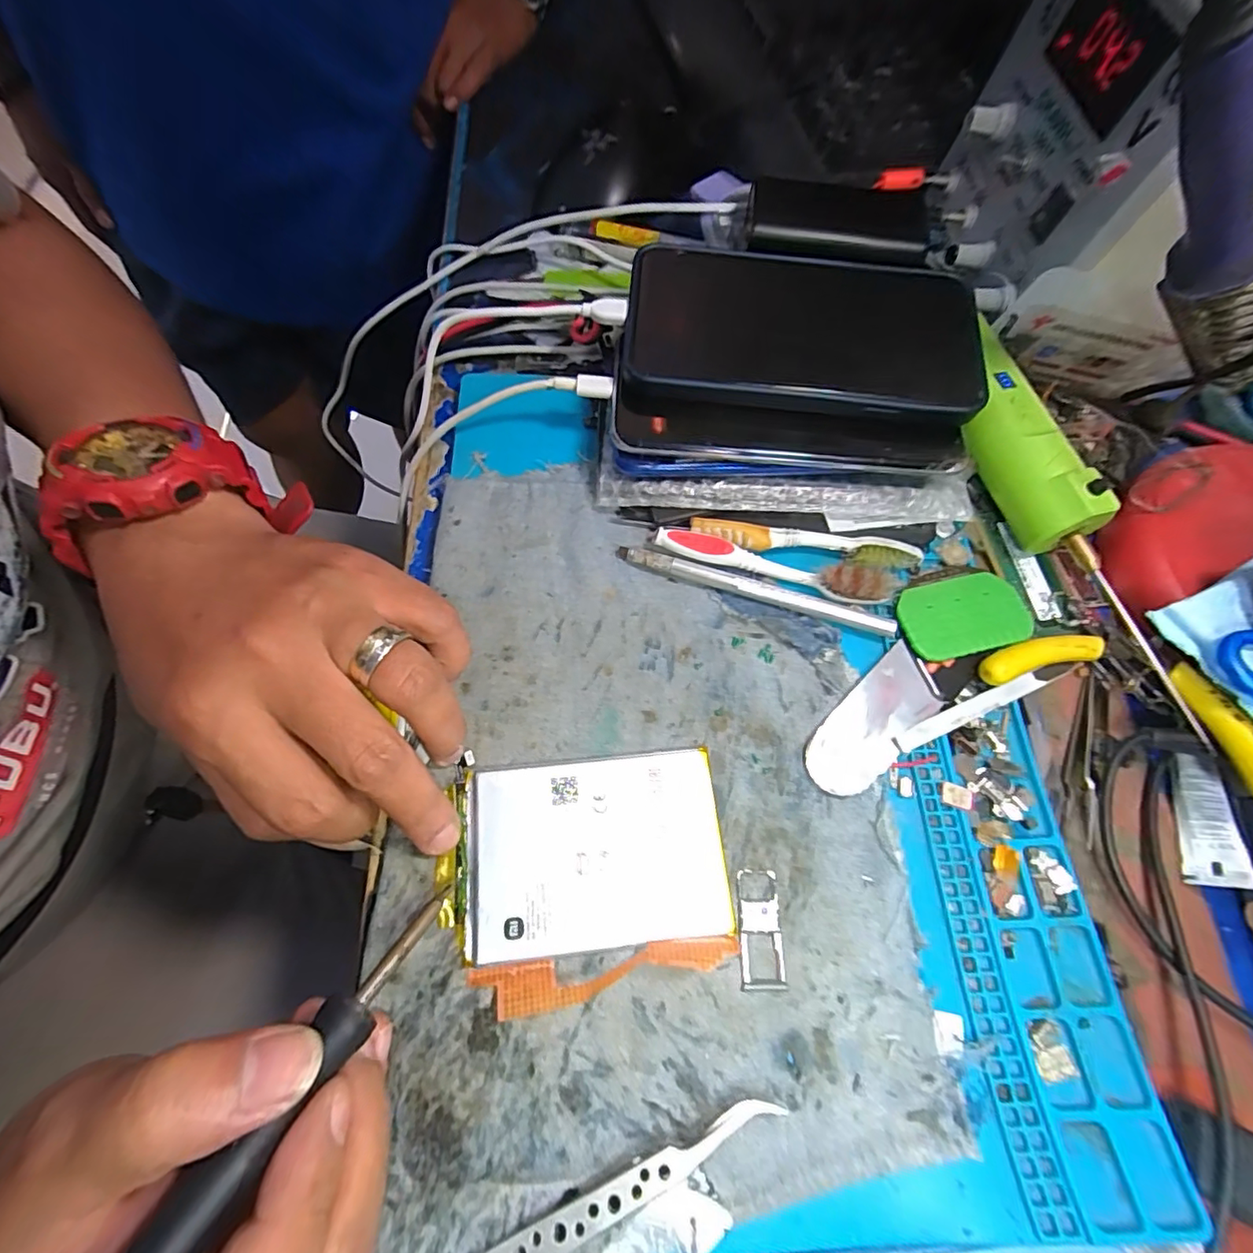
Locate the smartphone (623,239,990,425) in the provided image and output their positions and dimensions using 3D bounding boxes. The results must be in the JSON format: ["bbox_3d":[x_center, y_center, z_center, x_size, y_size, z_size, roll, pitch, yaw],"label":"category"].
[{"bbox_3d":[0.080,-0.136,0.254,0.158,0.012,0.081,7,68,-1],"label":"smartphone"}]

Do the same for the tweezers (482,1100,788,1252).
[{"bbox_3d":[-0.007,0.170,0.161,0.115,0.009,0.014,-23,70,-11],"label":"tweezers"}]

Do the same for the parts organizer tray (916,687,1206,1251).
[{"bbox_3d":[0.144,0.110,0.198,0.051,0.013,0.154,-2,67,-2],"label":"parts organizer tray"}]

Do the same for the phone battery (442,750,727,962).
[{"bbox_3d":[-0.015,0.082,0.201,0.100,0.007,0.065,-5,67,-4],"label":"phone battery"}]

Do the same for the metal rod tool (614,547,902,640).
[{"bbox_3d":[0.057,-0.017,0.246,0.122,0.007,0.007,17,68,5],"label":"metal rod tool"}]

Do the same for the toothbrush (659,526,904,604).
[{"bbox_3d":[0.066,-0.027,0.246,0.106,0.011,0.013,13,67,4],"label":"toothbrush"}]

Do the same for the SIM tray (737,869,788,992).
[{"bbox_3d":[0.048,0.108,0.197,0.015,0.004,0.038,1,67,-1],"label":"SIM tray"}]

